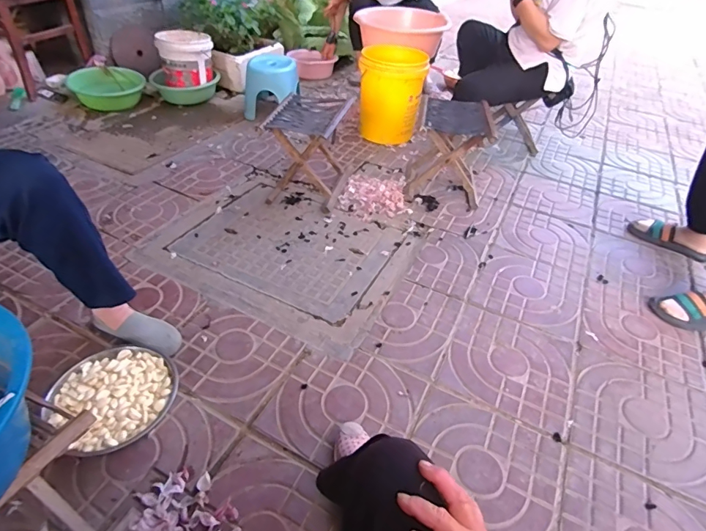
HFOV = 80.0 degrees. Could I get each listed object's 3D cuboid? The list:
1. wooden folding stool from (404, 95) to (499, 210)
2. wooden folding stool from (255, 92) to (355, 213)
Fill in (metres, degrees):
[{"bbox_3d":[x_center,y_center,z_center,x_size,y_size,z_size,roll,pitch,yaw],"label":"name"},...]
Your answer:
[{"bbox_3d":[0.356,-0.431,1.592,0.265,0.302,0.260,6,41,3],"label":"wooden folding stool"},{"bbox_3d":[-0.152,-0.429,1.548,0.251,0.309,0.303,14,42,8],"label":"wooden folding stool"}]

